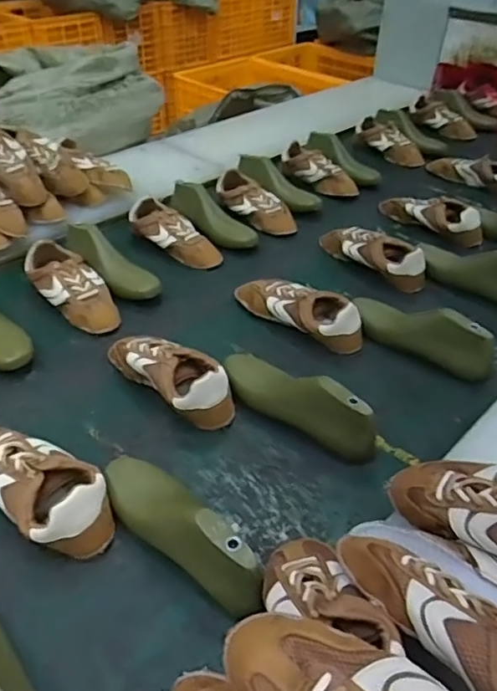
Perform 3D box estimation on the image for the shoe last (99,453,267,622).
[{"bbox_3d":[-0.081,0.196,0.618,0.059,0.092,0.246,-31,50,-32],"label":"shoe last"}]

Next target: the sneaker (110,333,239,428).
[{"bbox_3d":[-0.112,0.034,0.822,0.093,0.071,0.224,-30,50,-31],"label":"sneaker"}]

